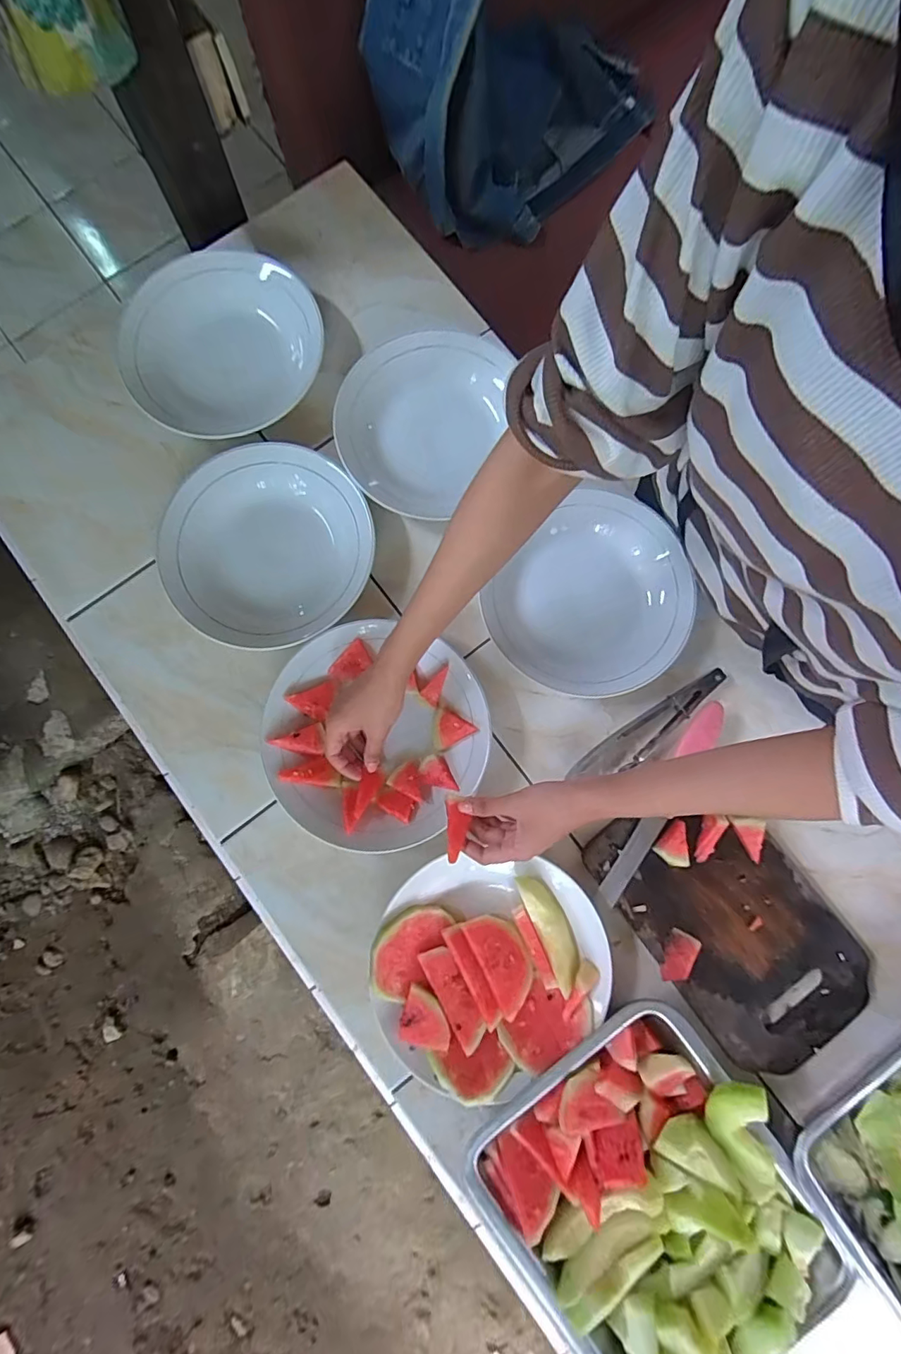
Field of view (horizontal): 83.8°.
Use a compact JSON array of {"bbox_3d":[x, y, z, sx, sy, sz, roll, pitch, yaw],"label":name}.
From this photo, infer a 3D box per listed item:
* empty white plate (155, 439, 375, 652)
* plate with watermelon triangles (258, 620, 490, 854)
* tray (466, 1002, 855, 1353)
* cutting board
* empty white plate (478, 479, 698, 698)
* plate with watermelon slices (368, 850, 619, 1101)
[{"bbox_3d":[-0.195,-0.137,0.541,0.218,0.043,0.212,0,82,-1],"label":"empty white plate"},{"bbox_3d":[-0.076,0.057,0.520,0.219,0.045,0.218,0,82,-1],"label":"plate with watermelon triangles"},{"bbox_3d":[0.183,0.474,0.450,0.240,0.055,0.281,-36,84,-5],"label":"tray"},{"bbox_3d":[0.282,0.240,0.502,0.171,0.026,0.271,-36,84,-5],"label":"cutting board"},{"bbox_3d":[0.157,-0.086,0.542,0.191,0.035,0.224,39,83,4],"label":"empty white plate"},{"bbox_3d":[0.038,0.288,0.486,0.217,0.041,0.203,0,82,-1],"label":"plate with watermelon slices"}]

